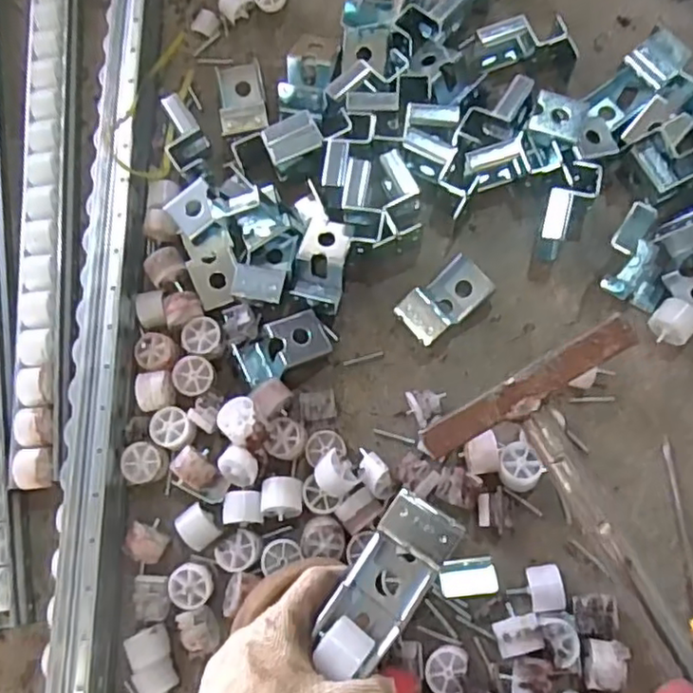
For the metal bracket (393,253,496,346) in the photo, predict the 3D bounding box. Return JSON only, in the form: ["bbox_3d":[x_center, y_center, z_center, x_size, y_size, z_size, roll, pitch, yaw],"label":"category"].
[{"bbox_3d":[0.088,-0.042,0.580,0.083,0.029,0.044,-39,77,-8],"label":"metal bracket"}]

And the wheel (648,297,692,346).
[{"bbox_3d":[0.281,-0.020,0.559,0.035,0.031,0.036,-36,75,-5],"label":"wheel"}]

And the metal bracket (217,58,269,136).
[{"bbox_3d":[-0.103,-0.243,0.646,0.045,0.024,0.090,-9,58,0],"label":"metal bracket"}]

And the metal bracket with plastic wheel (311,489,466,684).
[{"bbox_3d":[0.025,0.145,0.402,0.044,0.044,0.107,32,78,10],"label":"metal bracket with plastic wheel"}]

